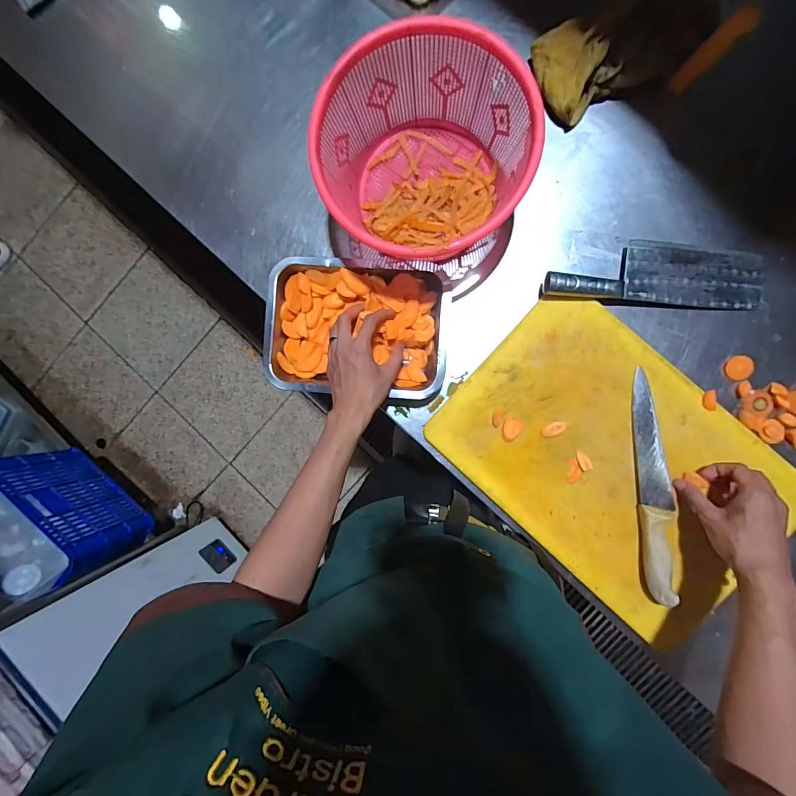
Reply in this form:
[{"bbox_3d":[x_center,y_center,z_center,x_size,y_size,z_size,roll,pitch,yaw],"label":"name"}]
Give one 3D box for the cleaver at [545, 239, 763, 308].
[{"bbox_3d":[0.344,-0.172,0.505,0.280,0.037,0.083,5,90,5],"label":"cleaver"}]

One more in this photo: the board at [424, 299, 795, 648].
[{"bbox_3d":[0.294,0.091,0.523,0.439,0.020,0.299,42,95,3],"label":"board"}]

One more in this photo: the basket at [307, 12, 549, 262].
[{"bbox_3d":[0.033,-0.289,0.486,0.244,0.138,0.242,0,90,5],"label":"basket"}]

